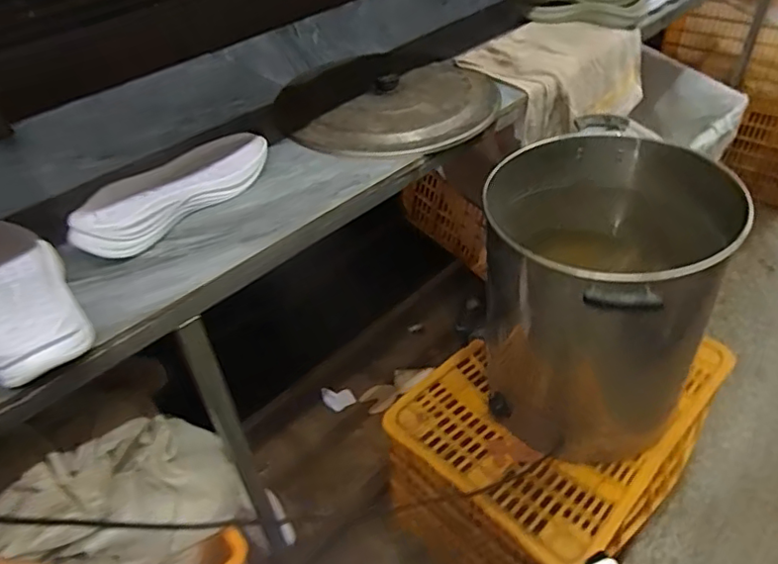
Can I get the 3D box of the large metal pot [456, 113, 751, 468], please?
[{"bbox_3d":[0.388,0.028,1.091,0.432,0.493,0.421,-3,43,3],"label":"large metal pot"}]

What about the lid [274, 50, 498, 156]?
[{"bbox_3d":[-0.009,-0.332,1.022,0.368,0.038,0.363,-3,43,3],"label":"lid"}]

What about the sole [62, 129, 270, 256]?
[{"bbox_3d":[-0.302,-0.127,0.815,0.109,0.058,0.296,28,52,31],"label":"sole"}]

